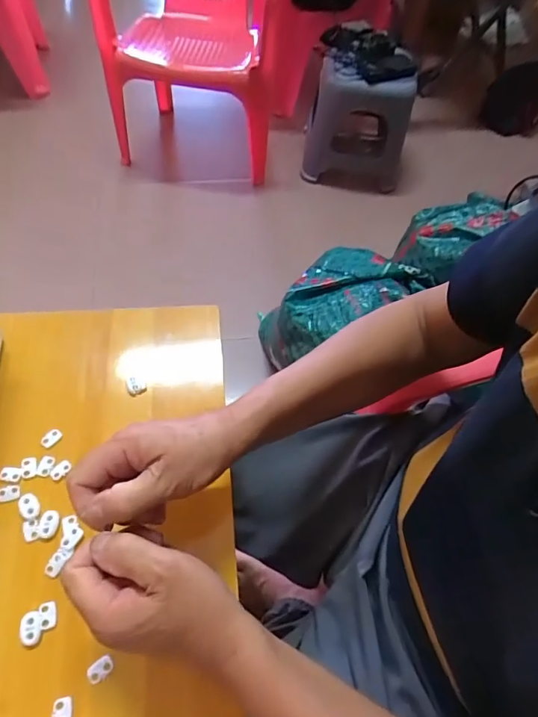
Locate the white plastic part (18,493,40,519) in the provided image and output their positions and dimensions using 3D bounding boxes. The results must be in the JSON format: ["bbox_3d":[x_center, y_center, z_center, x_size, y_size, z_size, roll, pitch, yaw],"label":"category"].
[{"bbox_3d":[-0.215,0.132,0.396,0.016,0.004,0.024,-28,65,-19],"label":"white plastic part"}]

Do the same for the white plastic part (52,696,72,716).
[{"bbox_3d":[-0.152,0.260,0.324,0.014,0.004,0.019,-8,60,-9],"label":"white plastic part"}]

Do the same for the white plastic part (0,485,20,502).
[{"bbox_3d":[-0.235,0.122,0.400,0.021,0.006,0.014,-11,61,-11],"label":"white plastic part"}]

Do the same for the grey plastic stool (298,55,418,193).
[{"bbox_3d":[0.271,-0.763,1.423,0.319,0.342,0.298,2,59,-3],"label":"grey plastic stool"}]

